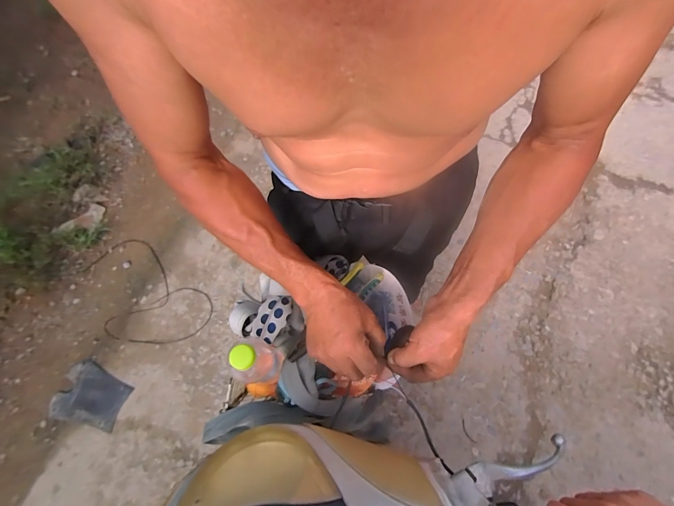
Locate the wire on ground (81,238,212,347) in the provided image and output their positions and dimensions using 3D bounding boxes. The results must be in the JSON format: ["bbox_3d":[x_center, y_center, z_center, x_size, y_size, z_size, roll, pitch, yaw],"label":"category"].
[{"bbox_3d":[-0.886,0.198,1.440,0.666,0.028,0.377,35,71,17],"label":"wire on ground"}]

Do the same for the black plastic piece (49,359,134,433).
[{"bbox_3d":[-0.998,0.574,1.297,0.301,0.012,0.221,12,66,9],"label":"black plastic piece"}]

